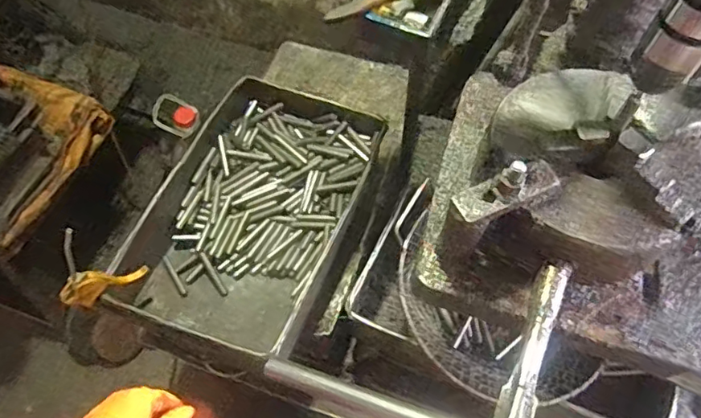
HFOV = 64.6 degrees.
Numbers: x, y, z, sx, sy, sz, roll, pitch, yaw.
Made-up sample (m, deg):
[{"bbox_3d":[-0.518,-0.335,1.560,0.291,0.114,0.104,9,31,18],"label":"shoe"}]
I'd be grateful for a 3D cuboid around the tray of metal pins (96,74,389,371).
[{"bbox_3d":[-0.145,0.002,0.884,0.286,0.119,0.465,20,63,8],"label":"tray of metal pins"}]

